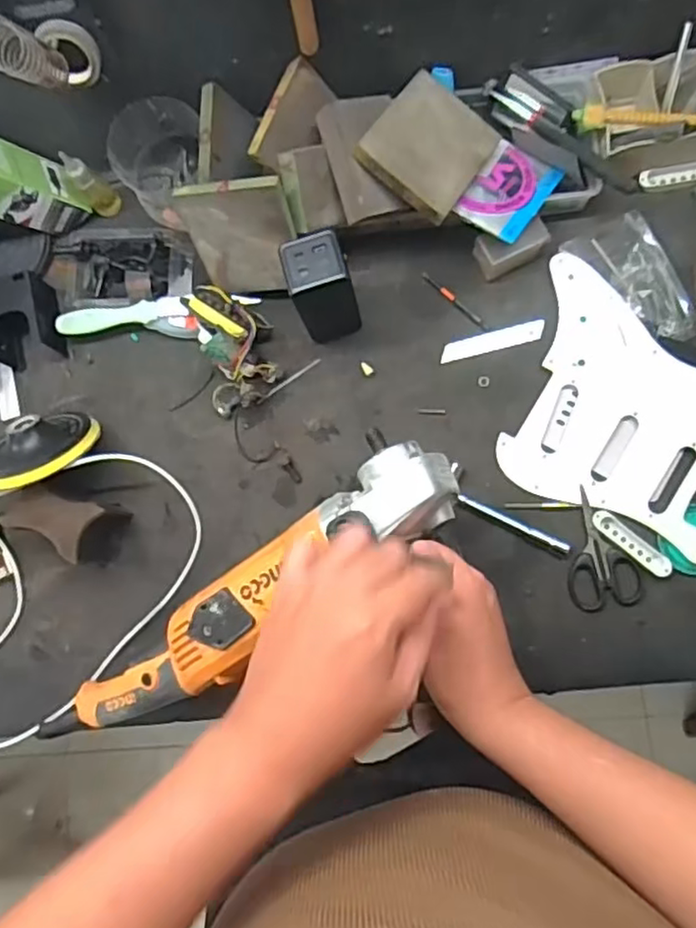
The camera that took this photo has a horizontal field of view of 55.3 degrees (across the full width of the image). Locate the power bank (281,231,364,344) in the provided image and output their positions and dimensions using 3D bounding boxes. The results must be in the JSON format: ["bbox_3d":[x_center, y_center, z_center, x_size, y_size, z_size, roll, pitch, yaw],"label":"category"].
[{"bbox_3d":[-0.022,-0.159,0.614,0.051,0.127,0.052,-16,82,4],"label":"power bank"}]

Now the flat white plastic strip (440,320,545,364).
[{"bbox_3d":[0.144,-0.122,0.660,0.102,0.004,0.022,-12,70,9],"label":"flat white plastic strip"}]

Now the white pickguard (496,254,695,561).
[{"bbox_3d":[0.261,-0.045,0.626,0.246,0.009,0.199,34,95,11],"label":"white pickguard"}]

